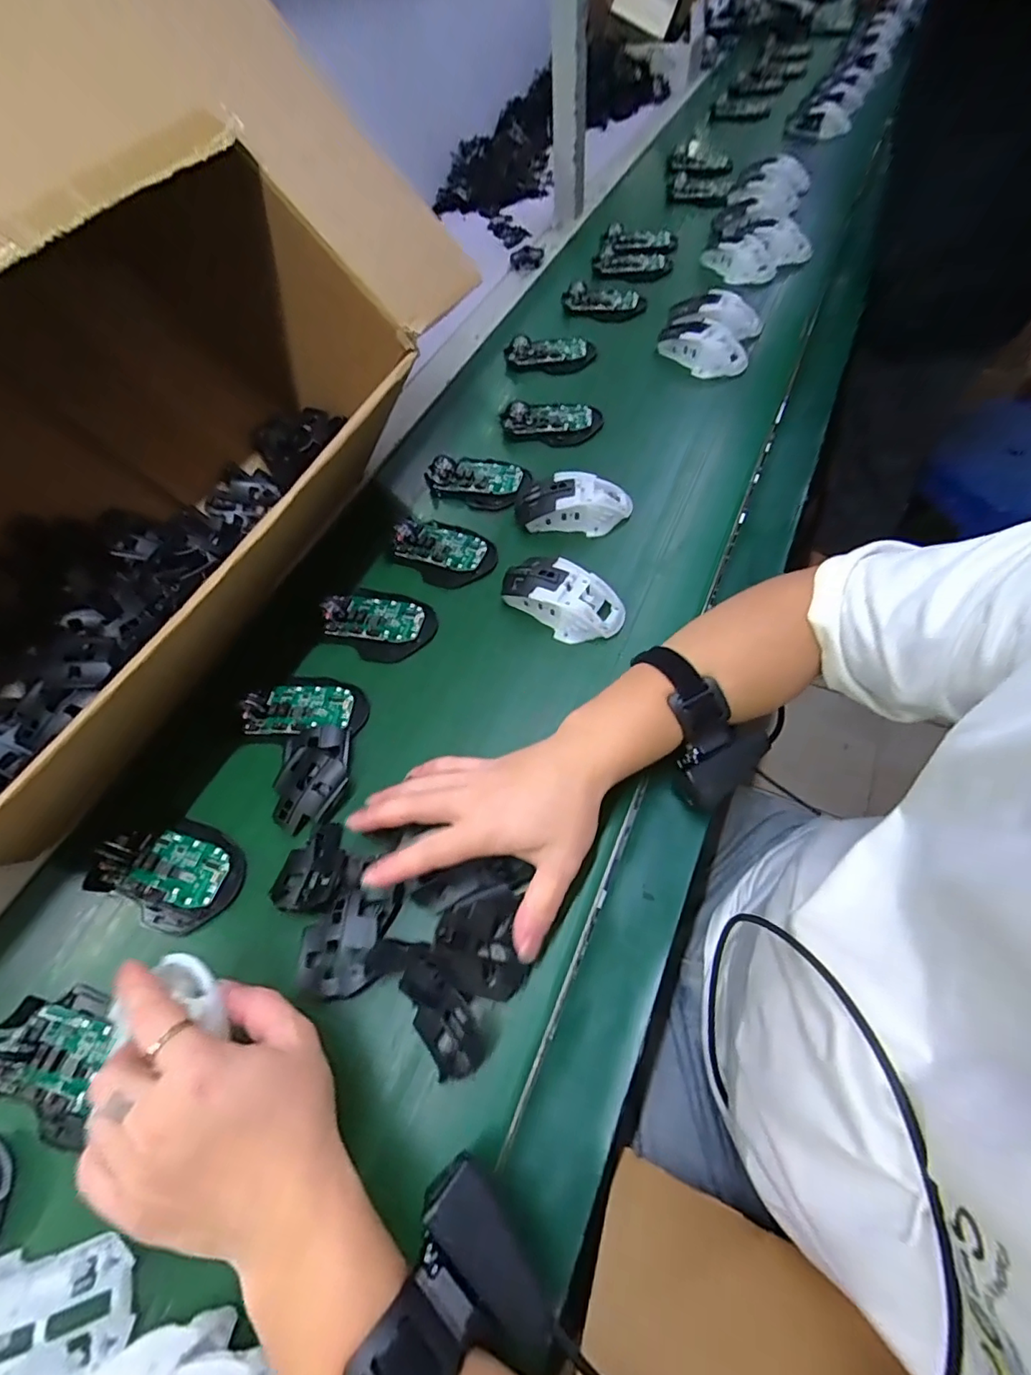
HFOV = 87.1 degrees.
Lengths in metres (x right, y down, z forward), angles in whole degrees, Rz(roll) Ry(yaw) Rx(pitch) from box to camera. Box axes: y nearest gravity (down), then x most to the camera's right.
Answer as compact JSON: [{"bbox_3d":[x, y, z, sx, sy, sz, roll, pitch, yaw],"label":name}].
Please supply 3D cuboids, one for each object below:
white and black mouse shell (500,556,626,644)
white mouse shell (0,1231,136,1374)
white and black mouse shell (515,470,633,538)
[{"bbox_3d":[0.043,-0.085,0.492,0.117,0.037,0.064,30,67,20],"label":"white and black mouse shell"},{"bbox_3d":[-0.254,0.334,0.277,0.107,0.034,0.065,-14,60,-3],"label":"white mouse shell"},{"bbox_3d":[0.059,-0.190,0.549,0.116,0.035,0.060,2,61,7],"label":"white and black mouse shell"}]

